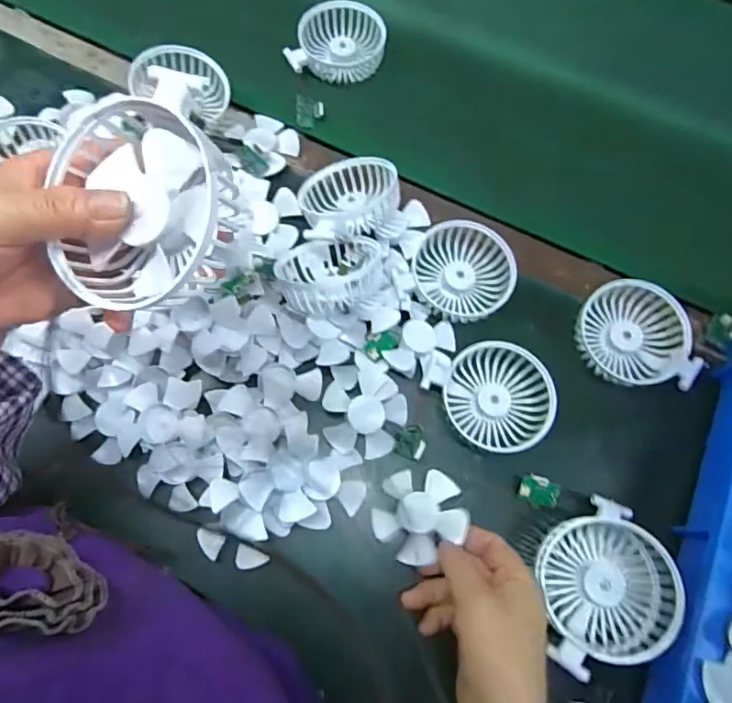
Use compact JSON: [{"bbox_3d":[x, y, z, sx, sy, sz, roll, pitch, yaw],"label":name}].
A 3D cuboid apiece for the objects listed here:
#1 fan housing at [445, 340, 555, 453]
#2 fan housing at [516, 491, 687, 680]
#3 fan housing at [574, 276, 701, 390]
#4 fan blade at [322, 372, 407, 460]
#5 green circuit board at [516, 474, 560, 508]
[{"bbox_3d":[0.108,0.038,0.422,0.084,0.031,0.086,-8,72,-5],"label":"fan housing"},{"bbox_3d":[0.164,0.163,0.367,0.102,0.049,0.093,-23,72,-11],"label":"fan housing"},{"bbox_3d":[0.229,-0.011,0.444,0.088,0.031,0.094,-5,70,-5],"label":"fan housing"},{"bbox_3d":[0.000,0.050,0.421,0.066,0.010,0.065,-4,71,-4],"label":"fan blade"},{"bbox_3d":[0.137,0.110,0.409,0.031,0.005,0.023,21,71,4],"label":"green circuit board"}]

